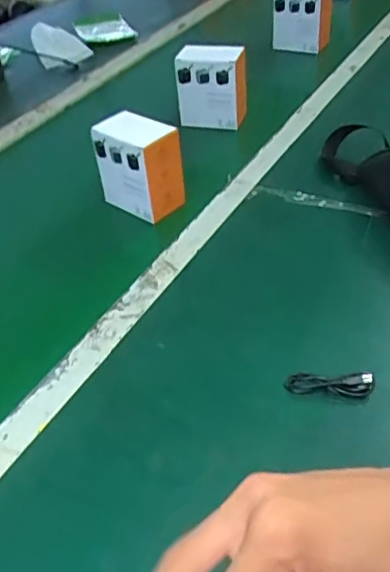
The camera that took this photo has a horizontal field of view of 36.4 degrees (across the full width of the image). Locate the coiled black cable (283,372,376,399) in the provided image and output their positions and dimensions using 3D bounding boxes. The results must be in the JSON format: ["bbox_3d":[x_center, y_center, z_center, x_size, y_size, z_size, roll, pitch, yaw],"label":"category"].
[{"bbox_3d":[0.125,0.091,0.552,0.079,0.023,0.020,3,41,9],"label":"coiled black cable"}]

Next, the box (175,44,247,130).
[{"bbox_3d":[0.031,-0.333,0.990,0.118,0.118,0.054,8,44,16],"label":"box"}]

